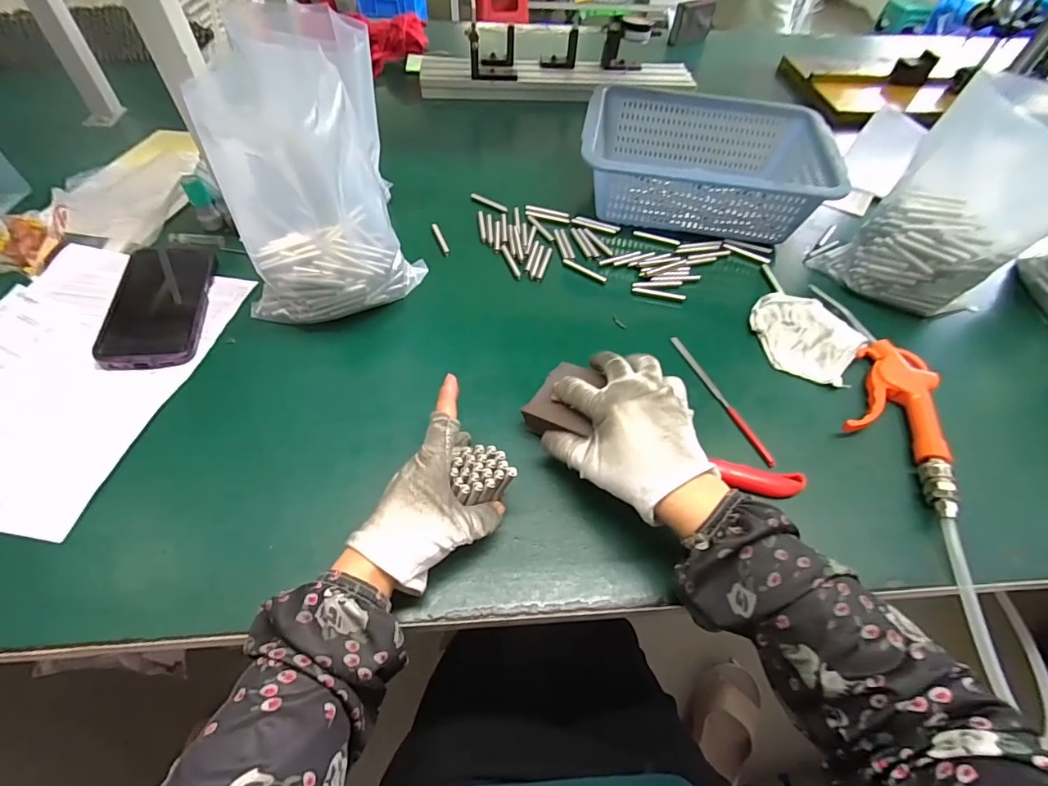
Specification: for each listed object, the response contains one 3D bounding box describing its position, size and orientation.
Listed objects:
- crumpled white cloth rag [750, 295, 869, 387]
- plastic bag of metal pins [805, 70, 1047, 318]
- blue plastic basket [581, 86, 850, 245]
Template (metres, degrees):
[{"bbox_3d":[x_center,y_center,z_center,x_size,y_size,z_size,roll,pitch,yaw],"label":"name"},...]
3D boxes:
[{"bbox_3d":[0.289,-0.061,0.490,0.105,0.024,0.099,32,57,18],"label":"crumpled white cloth rag"},{"bbox_3d":[0.421,-0.179,0.470,0.148,0.212,0.086,38,60,22],"label":"plastic bag of metal pins"},{"bbox_3d":[0.224,-0.299,0.618,0.293,0.095,0.210,13,53,6],"label":"blue plastic basket"}]

